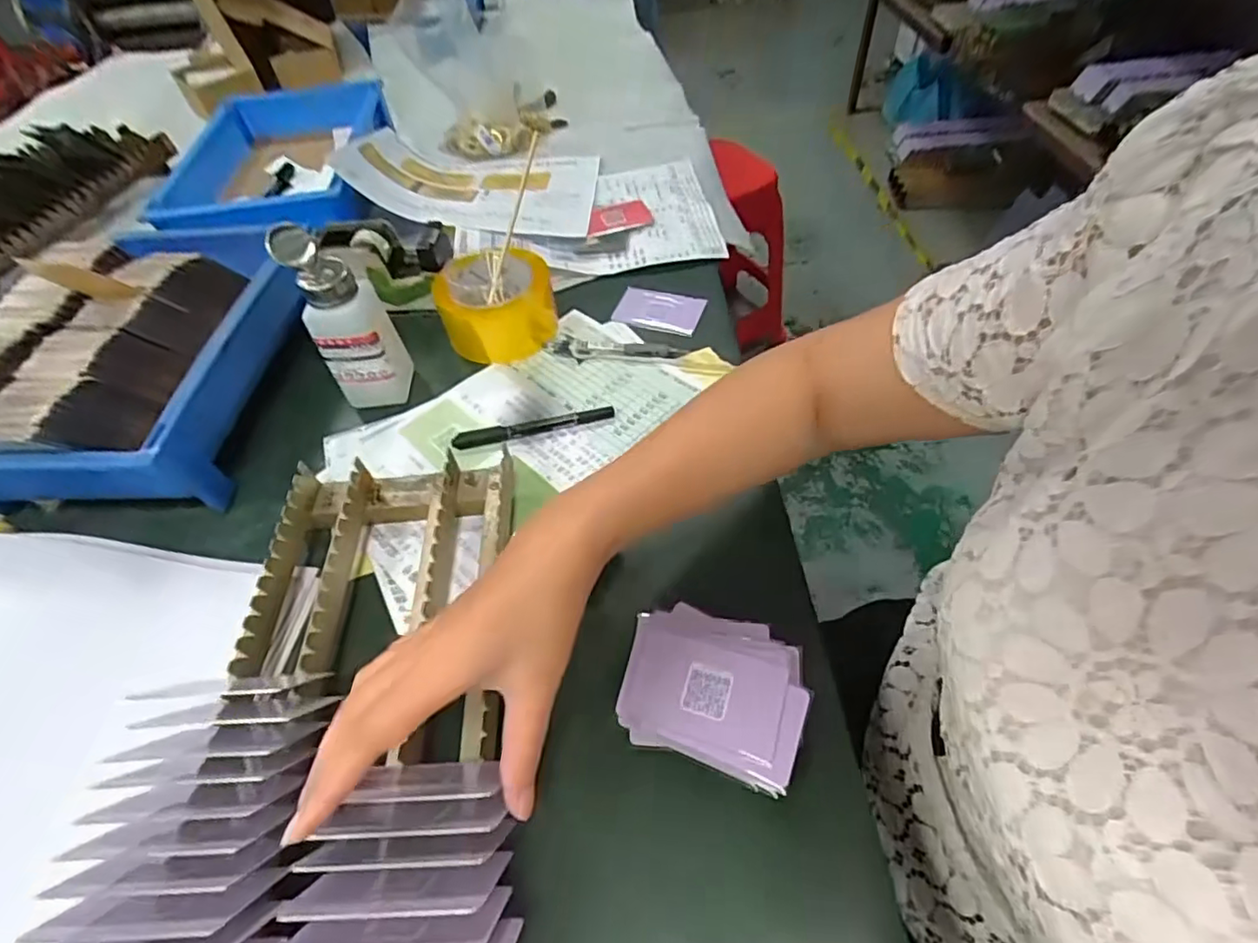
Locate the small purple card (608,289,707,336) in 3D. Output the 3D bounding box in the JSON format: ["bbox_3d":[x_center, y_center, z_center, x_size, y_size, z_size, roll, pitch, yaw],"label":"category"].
[{"bbox_3d":[0.031,-0.163,0.593,0.084,0.010,0.049,12,66,7],"label":"small purple card"}]

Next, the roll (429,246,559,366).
[{"bbox_3d":[-0.125,-0.166,0.563,0.097,0.070,0.099,-2,52,3],"label":"roll"}]

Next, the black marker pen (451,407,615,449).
[{"bbox_3d":[-0.081,-0.040,0.501,0.136,0.008,0.015,-12,52,-4],"label":"black marker pen"}]

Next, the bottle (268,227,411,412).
[{"bbox_3d":[-0.233,-0.123,0.492,0.060,0.147,0.060,-23,54,-13],"label":"bottle"}]

